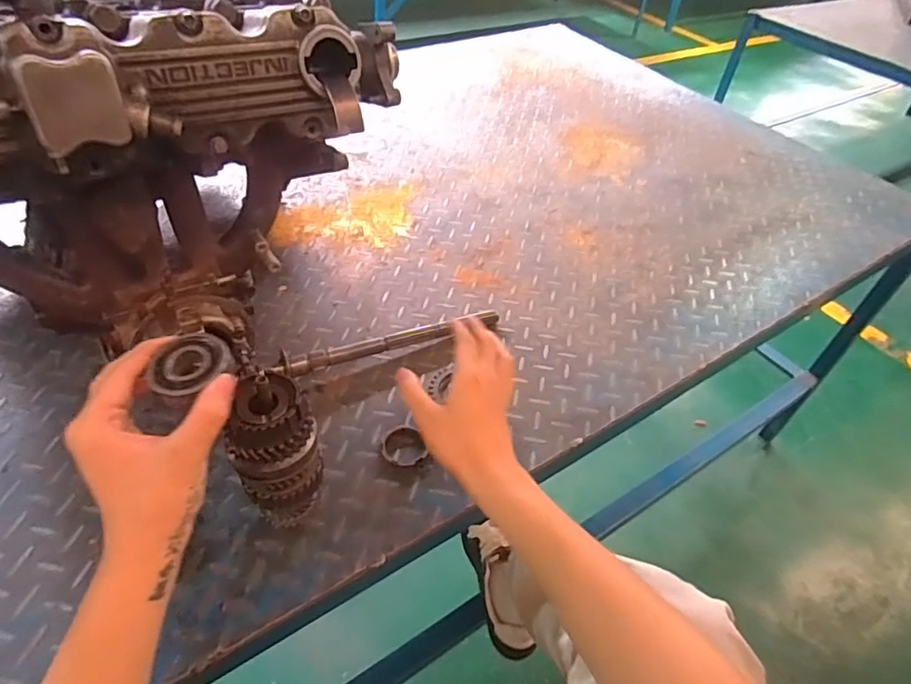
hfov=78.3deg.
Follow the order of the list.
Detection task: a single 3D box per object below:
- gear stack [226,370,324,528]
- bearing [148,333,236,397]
[{"bbox_3d":[-0.147,0.101,0.472,0.064,0.166,0.058,-10,48,-16],"label":"gear stack"},{"bbox_3d":[-0.176,0.014,0.371,0.050,0.011,0.041,-23,52,-26],"label":"bearing"}]

